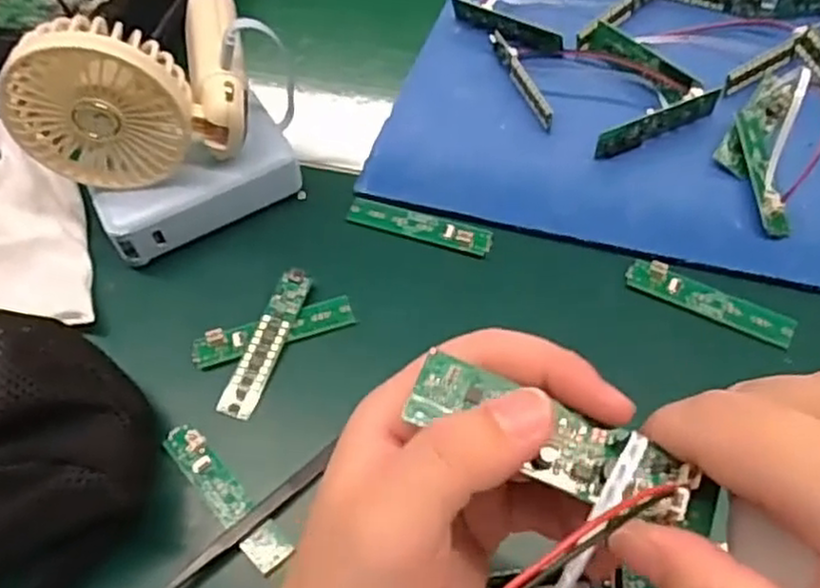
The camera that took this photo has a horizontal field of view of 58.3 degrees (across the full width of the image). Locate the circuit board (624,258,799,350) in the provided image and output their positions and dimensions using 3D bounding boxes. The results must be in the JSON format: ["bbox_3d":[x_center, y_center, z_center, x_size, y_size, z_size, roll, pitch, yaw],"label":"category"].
[{"bbox_3d":[0.154,0.003,0.378,0.084,0.006,0.018,24,64,17],"label":"circuit board"}]

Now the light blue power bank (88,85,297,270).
[{"bbox_3d":[-0.121,-0.061,0.420,0.113,0.039,0.047,-29,62,-13],"label":"light blue power bank"}]

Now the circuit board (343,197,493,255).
[{"bbox_3d":[0.005,-0.040,0.417,0.085,0.006,0.017,17,62,13],"label":"circuit board"}]

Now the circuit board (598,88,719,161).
[{"bbox_3d":[0.147,-0.100,0.432,0.083,0.017,0.009,-22,61,-9],"label":"circuit board"}]

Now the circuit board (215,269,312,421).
[{"bbox_3d":[-0.074,0.025,0.383,0.017,0.004,0.083,22,68,0],"label":"circuit board"}]

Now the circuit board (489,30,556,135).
[{"bbox_3d":[0.070,-0.135,0.461,0.008,0.014,0.082,-18,60,-7],"label":"circuit board"}]

